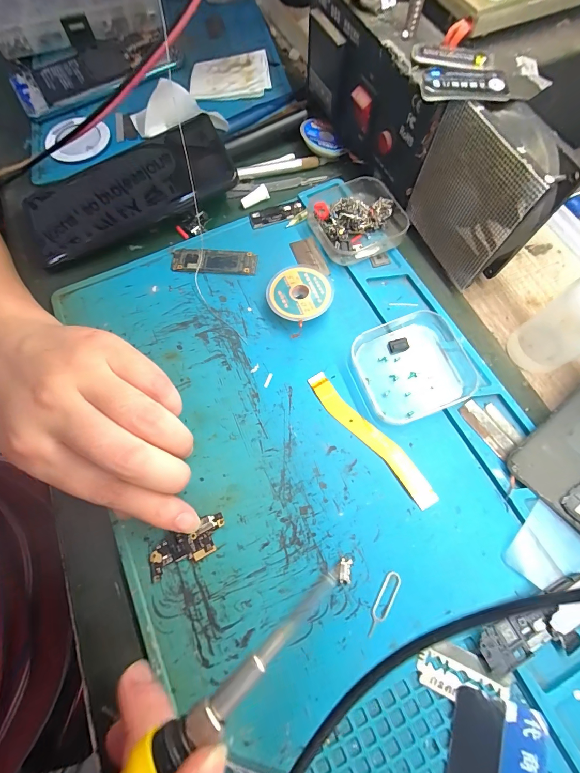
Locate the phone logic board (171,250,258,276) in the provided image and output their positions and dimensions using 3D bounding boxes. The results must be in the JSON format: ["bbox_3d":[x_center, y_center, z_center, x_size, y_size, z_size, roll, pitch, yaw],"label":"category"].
[{"bbox_3d":[-0.058,-0.095,0.246,0.065,0.005,0.020,5,70,3],"label":"phone logic board"}]

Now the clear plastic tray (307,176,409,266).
[{"bbox_3d":[0.050,-0.127,0.243,0.064,0.024,0.064,-20,71,-5],"label":"clear plastic tray"}]

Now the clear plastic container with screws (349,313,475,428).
[{"bbox_3d":[0.081,-0.014,0.210,0.070,0.013,0.064,-21,71,-6],"label":"clear plastic container with screws"}]

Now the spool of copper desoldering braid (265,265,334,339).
[{"bbox_3d":[0.009,-0.064,0.228,0.049,0.014,0.043,-31,72,-9],"label":"spool of copper desoldering braid"}]

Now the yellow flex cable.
[{"bbox_3d":[0.049,0.030,0.199,0.016,0.004,0.101,-40,74,-12],"label":"yellow flex cable"}]

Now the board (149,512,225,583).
[{"bbox_3d":[-0.057,0.089,0.180,0.044,0.004,0.018,-28,72,-10],"label":"board"}]

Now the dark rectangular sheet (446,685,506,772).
[{"bbox_3d":[0.085,0.166,0.146,0.021,0.004,0.043,17,72,7],"label":"dark rectangular sheet"}]

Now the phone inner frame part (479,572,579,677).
[{"bbox_3d":[0.125,0.120,0.158,0.065,0.007,0.026,-25,71,-7],"label":"phone inner frame part"}]

